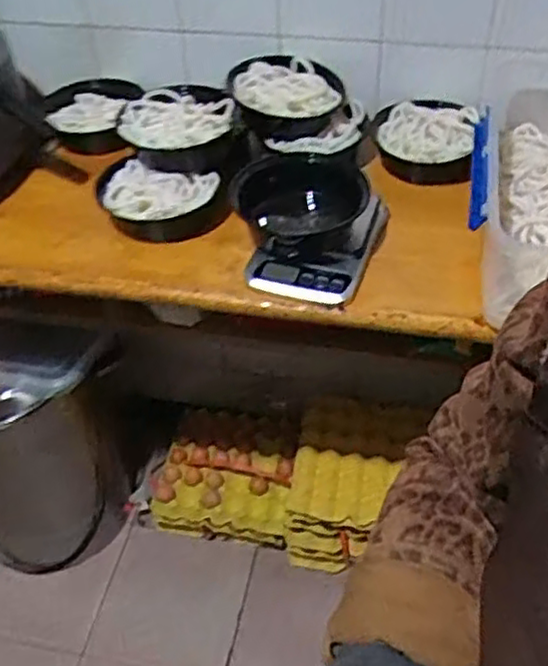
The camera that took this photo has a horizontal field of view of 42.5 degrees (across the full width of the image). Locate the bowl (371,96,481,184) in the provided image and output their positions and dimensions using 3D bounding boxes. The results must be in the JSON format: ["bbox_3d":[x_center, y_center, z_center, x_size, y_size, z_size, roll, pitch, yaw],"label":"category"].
[{"bbox_3d":[0.219,-0.280,1.034,0.144,0.052,0.157,-1,45,1],"label":"bowl"}]

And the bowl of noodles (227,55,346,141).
[{"bbox_3d":[0.021,-0.348,1.038,0.166,0.067,0.169,-1,45,1],"label":"bowl of noodles"}]

